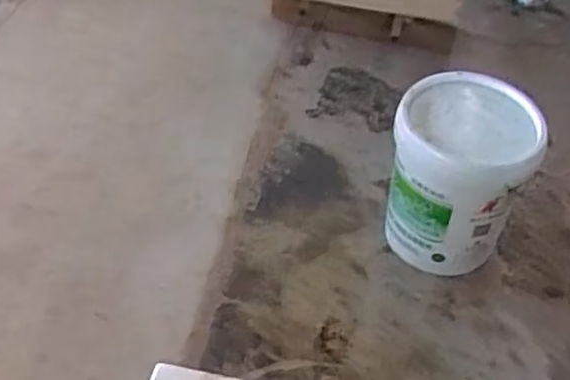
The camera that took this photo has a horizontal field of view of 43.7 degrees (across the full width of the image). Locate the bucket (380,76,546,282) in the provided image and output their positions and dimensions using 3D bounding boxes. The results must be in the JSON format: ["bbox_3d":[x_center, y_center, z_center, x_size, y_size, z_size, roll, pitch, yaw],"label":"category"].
[{"bbox_3d":[0.377,-0.033,1.554,0.288,0.345,0.305,6,43,2],"label":"bucket"}]

